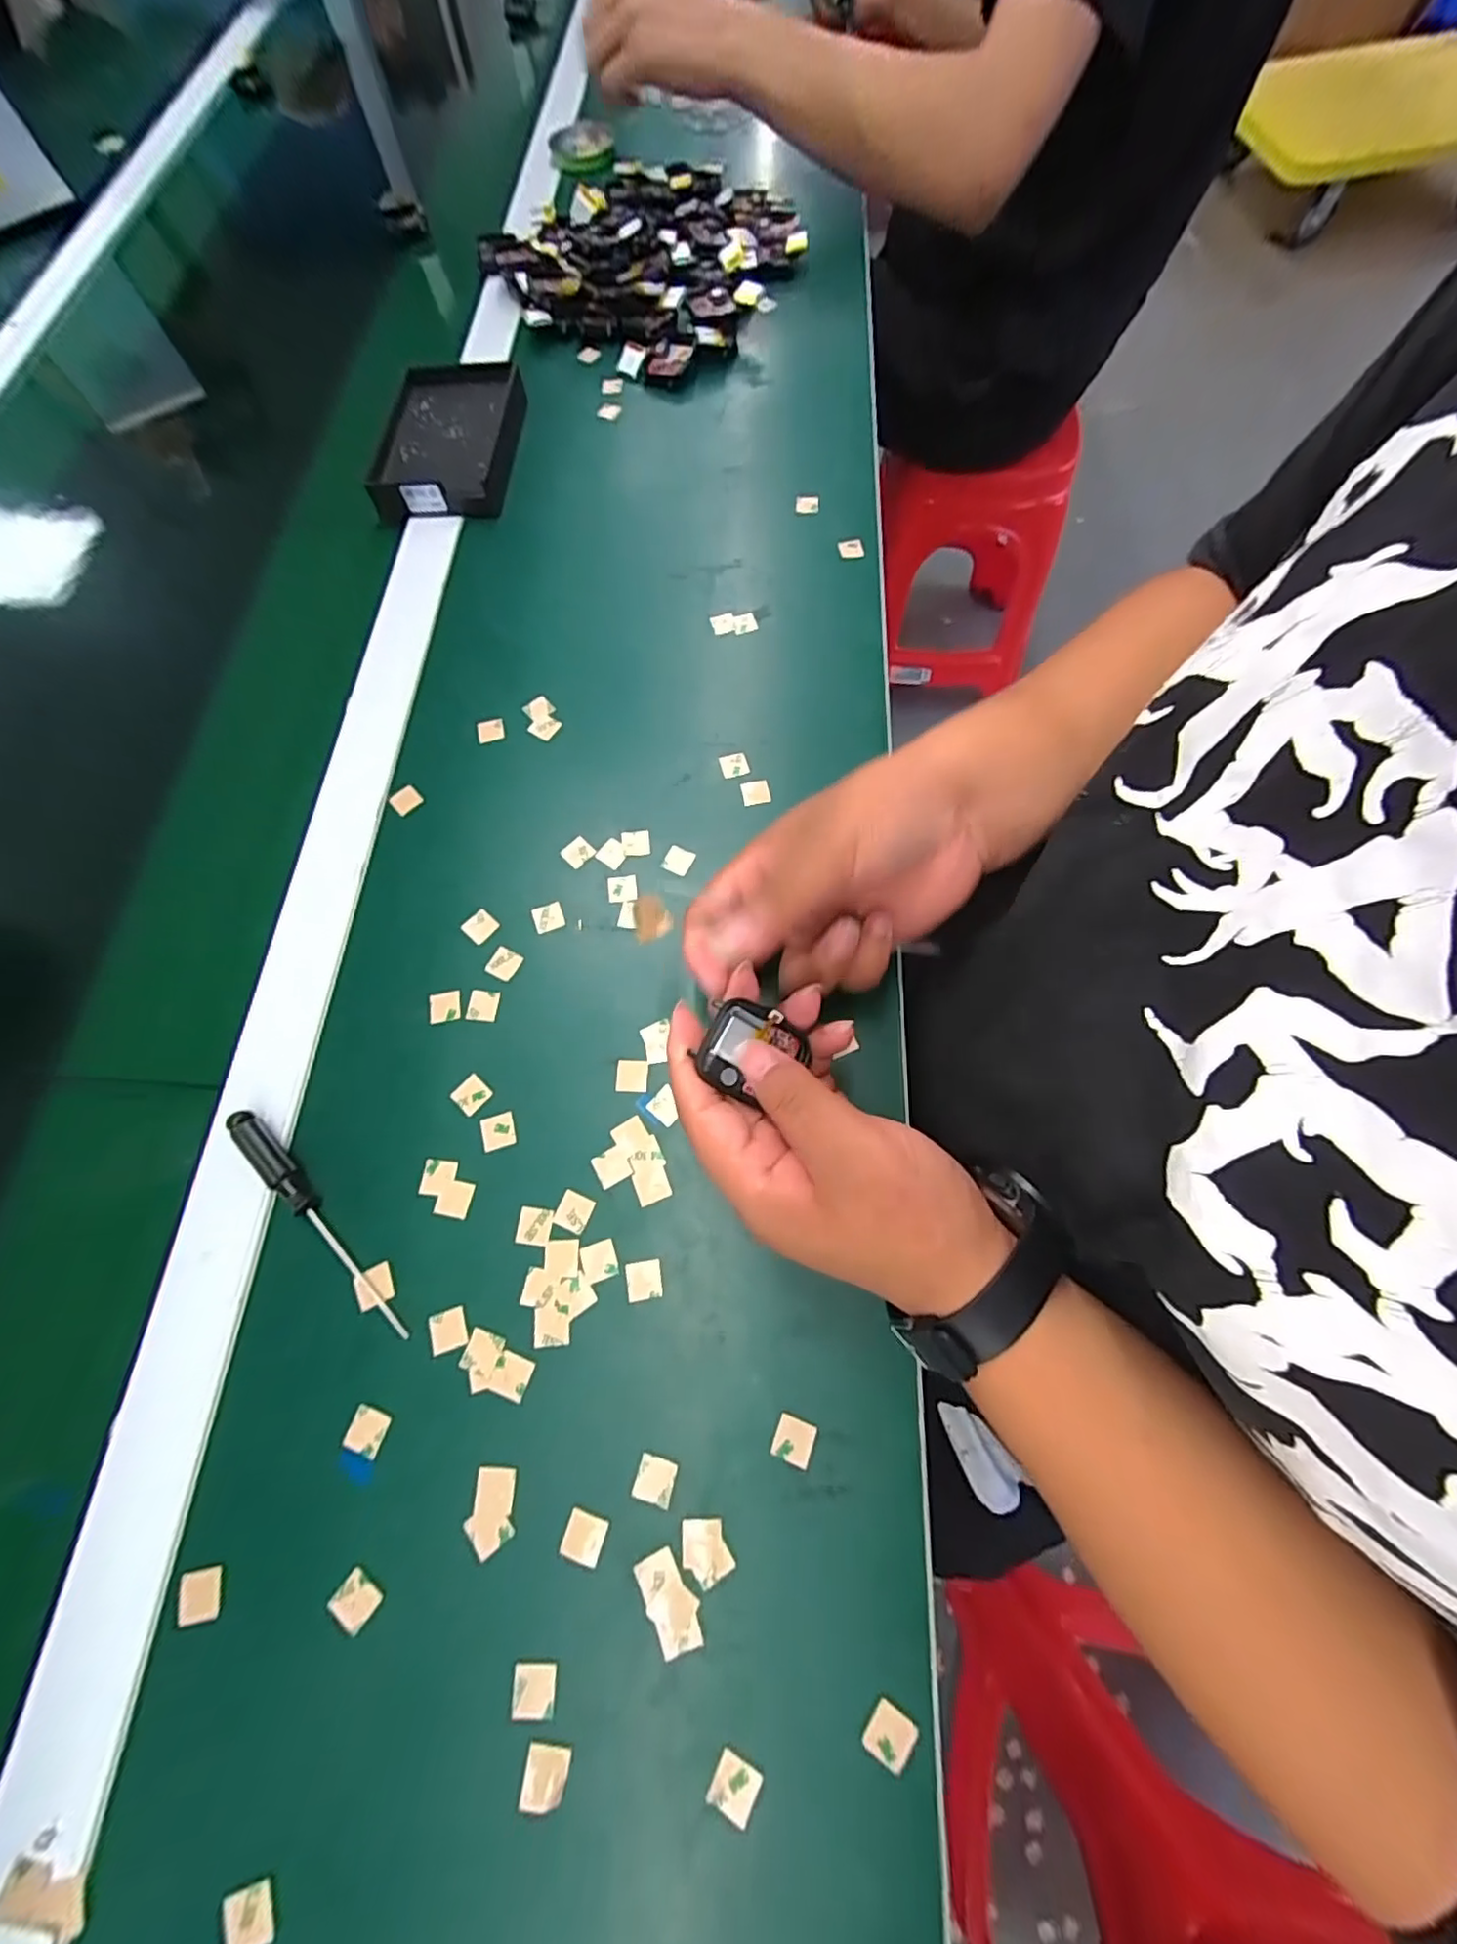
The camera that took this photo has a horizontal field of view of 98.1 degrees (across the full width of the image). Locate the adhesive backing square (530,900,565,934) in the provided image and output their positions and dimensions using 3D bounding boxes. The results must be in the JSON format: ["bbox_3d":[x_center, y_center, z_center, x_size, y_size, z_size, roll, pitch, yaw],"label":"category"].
[{"bbox_3d":[-0.098,-0.030,0.344,0.016,0.004,0.016,-21,72,-5],"label":"adhesive backing square"}]

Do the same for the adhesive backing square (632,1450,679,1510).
[{"bbox_3d":[-0.030,0.205,0.256,0.015,0.004,0.015,15,66,6],"label":"adhesive backing square"}]

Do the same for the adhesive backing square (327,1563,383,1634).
[{"bbox_3d":[-0.144,0.243,0.245,0.016,0.004,0.015,31,66,18],"label":"adhesive backing square"}]

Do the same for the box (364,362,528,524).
[{"bbox_3d":[-0.206,-0.396,0.469,0.095,0.025,0.139,3,70,3],"label":"box"}]

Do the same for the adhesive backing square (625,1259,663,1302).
[{"bbox_3d":[-0.038,0.137,0.281,0.016,0.004,0.016,-11,66,1],"label":"adhesive backing square"}]

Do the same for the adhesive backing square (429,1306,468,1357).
[{"bbox_3d":[-0.122,0.157,0.276,0.015,0.004,0.016,-19,64,-10],"label":"adhesive backing square"}]

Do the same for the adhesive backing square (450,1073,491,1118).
[{"bbox_3d":[-0.127,0.060,0.312,0.016,0.004,0.016,39,73,14],"label":"adhesive backing square"}]

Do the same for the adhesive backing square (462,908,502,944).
[{"bbox_3d":[-0.135,-0.025,0.343,0.016,0.004,0.016,40,74,9],"label":"adhesive backing square"}]

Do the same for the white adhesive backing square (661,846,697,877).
[{"bbox_3d":[-0.028,-0.063,0.354,0.016,0.004,0.017,23,72,12],"label":"white adhesive backing square"}]

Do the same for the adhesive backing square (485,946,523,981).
[{"bbox_3d":[-0.119,-0.004,0.336,0.016,0.004,0.016,28,73,9],"label":"adhesive backing square"}]

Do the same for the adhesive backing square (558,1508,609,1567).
[{"bbox_3d":[-0.057,0.223,0.250,0.016,0.004,0.016,13,66,11],"label":"adhesive backing square"}]

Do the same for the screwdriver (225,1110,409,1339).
[{"bbox_3d":[-0.187,0.112,0.287,0.131,0.012,0.013,40,76,15],"label":"screwdriver"}]

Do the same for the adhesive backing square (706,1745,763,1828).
[{"bbox_3d":[0.002,0.287,0.223,0.015,0.004,0.015,24,61,15],"label":"adhesive backing square"}]

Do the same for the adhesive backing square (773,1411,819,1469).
[{"bbox_3d":[0.027,0.191,0.258,0.015,0.004,0.015,13,65,18],"label":"adhesive backing square"}]

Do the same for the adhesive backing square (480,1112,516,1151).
[{"bbox_3d":[-0.111,0.077,0.305,0.016,0.004,0.016,-16,70,-6],"label":"adhesive backing square"}]

